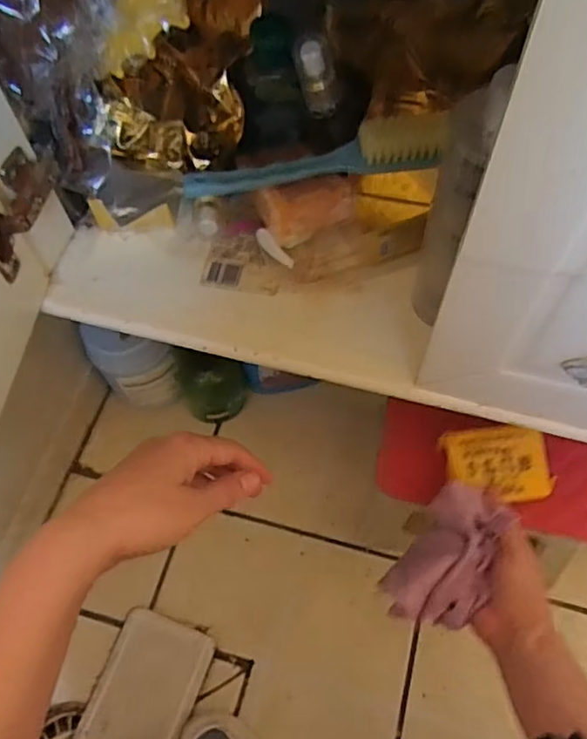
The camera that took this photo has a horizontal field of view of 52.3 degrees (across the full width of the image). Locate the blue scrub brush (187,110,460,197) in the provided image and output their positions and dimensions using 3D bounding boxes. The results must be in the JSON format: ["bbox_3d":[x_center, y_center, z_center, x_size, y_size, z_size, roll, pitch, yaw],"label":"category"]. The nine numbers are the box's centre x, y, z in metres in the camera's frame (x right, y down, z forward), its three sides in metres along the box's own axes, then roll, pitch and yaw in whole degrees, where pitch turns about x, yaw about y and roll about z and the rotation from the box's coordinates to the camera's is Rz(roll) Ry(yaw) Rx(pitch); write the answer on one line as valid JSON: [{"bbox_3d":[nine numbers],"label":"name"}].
[{"bbox_3d":[0.015,-0.159,0.458,0.202,0.033,0.023,-7,62,15],"label":"blue scrub brush"}]

